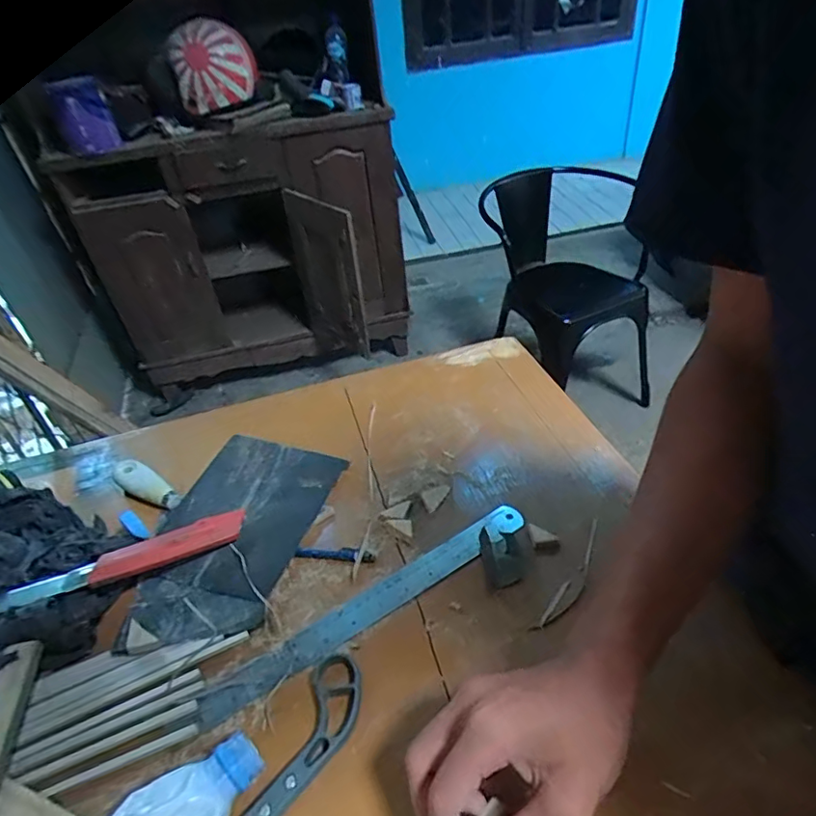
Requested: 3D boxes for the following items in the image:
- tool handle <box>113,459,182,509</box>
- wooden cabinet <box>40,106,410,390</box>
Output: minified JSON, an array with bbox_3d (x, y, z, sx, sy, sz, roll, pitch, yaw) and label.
[{"bbox_3d":[-0.272,0.082,0.570,0.097,0.025,0.029,22,47,30],"label":"tool handle"},{"bbox_3d":[-0.492,-0.473,1.828,0.992,0.808,0.433,-11,39,-5],"label":"wooden cabinet"}]

